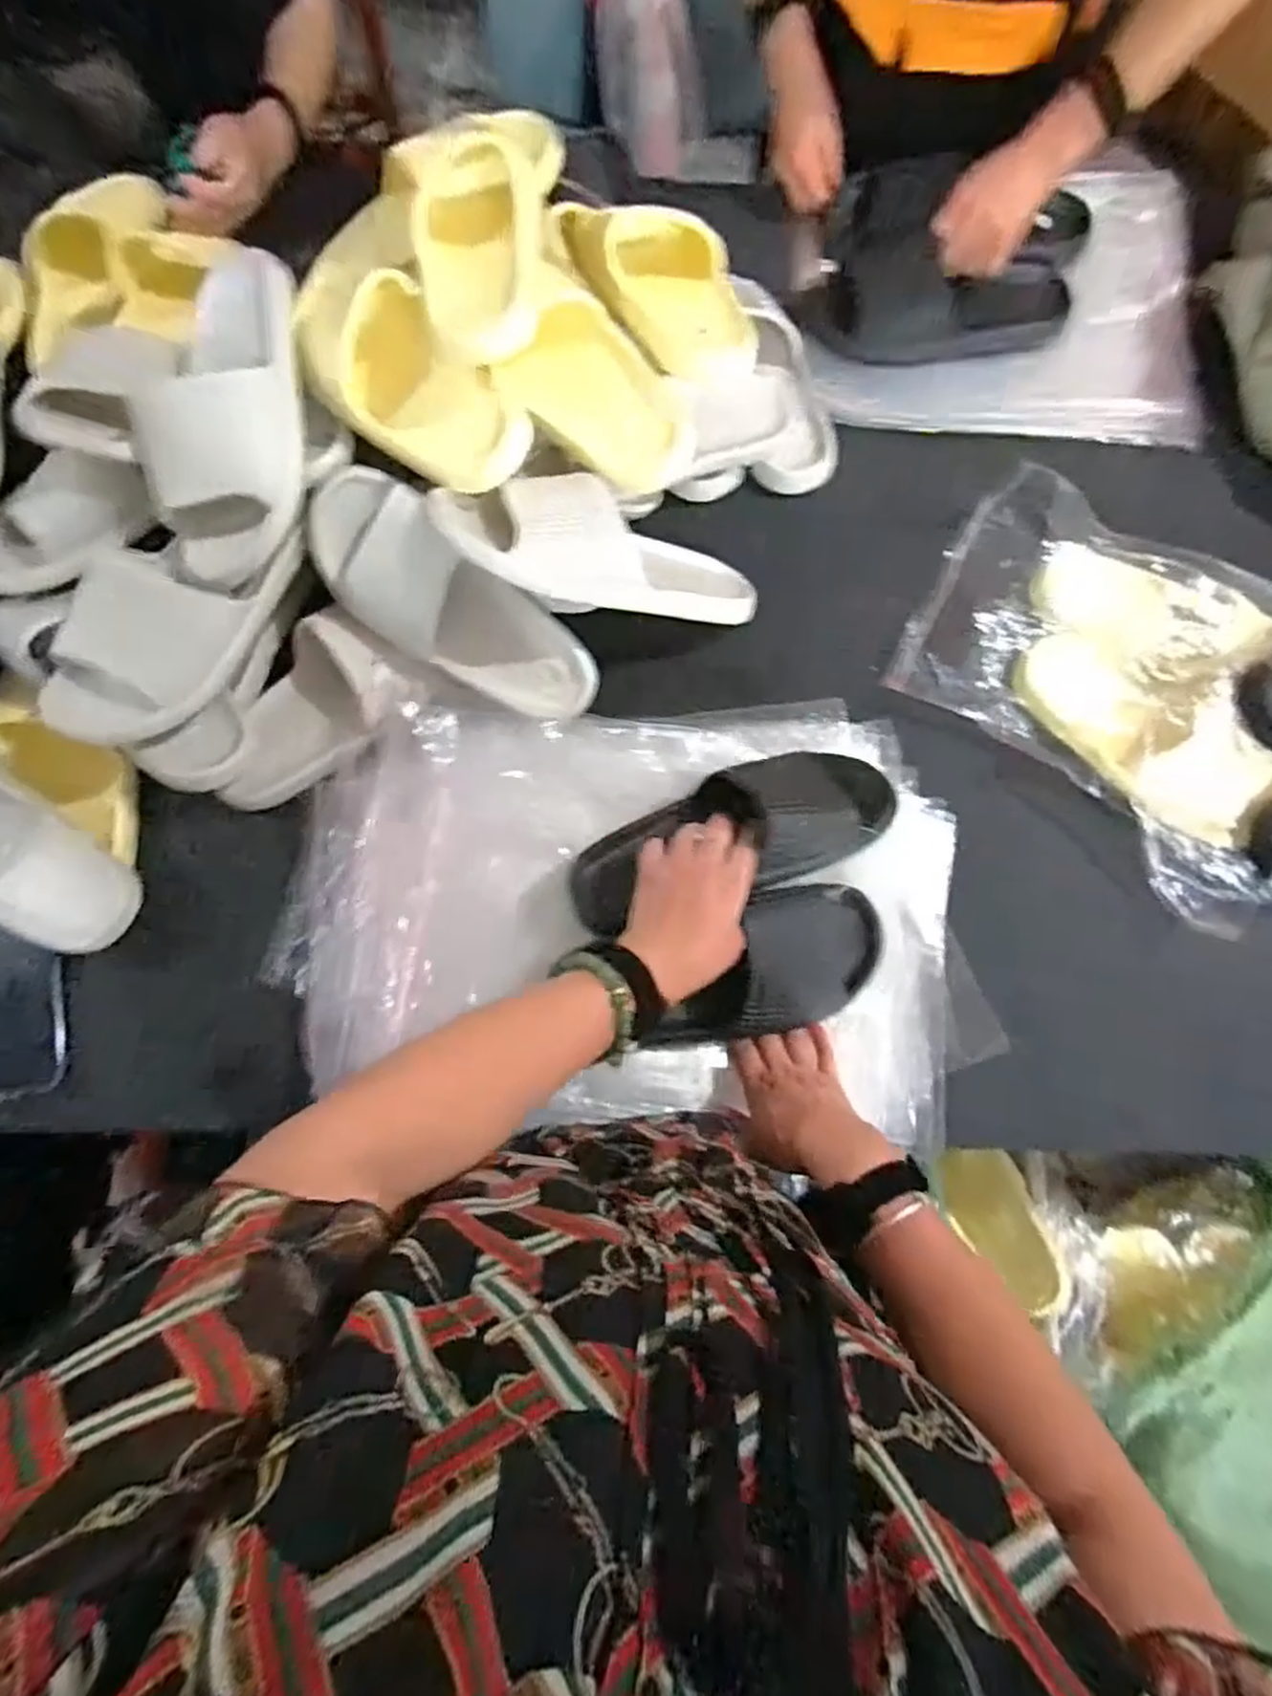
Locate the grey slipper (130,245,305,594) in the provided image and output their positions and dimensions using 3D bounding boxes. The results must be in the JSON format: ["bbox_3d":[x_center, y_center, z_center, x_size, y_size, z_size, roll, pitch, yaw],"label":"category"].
[{"bbox_3d":[-0.320,-0.337,0.596,0.114,0.071,0.251,-6,78,-2],"label":"grey slipper"}]

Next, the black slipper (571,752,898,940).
[{"bbox_3d":[0.074,-0.014,0.579,0.256,0.052,0.098,-18,79,-1],"label":"black slipper"}]

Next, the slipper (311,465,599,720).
[{"bbox_3d":[-0.147,-0.201,0.626,0.268,0.066,0.103,35,79,-16],"label":"slipper"}]

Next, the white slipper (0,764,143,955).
[{"bbox_3d":[-0.517,0.003,0.618,0.225,0.078,0.104,35,80,7],"label":"white slipper"}]

